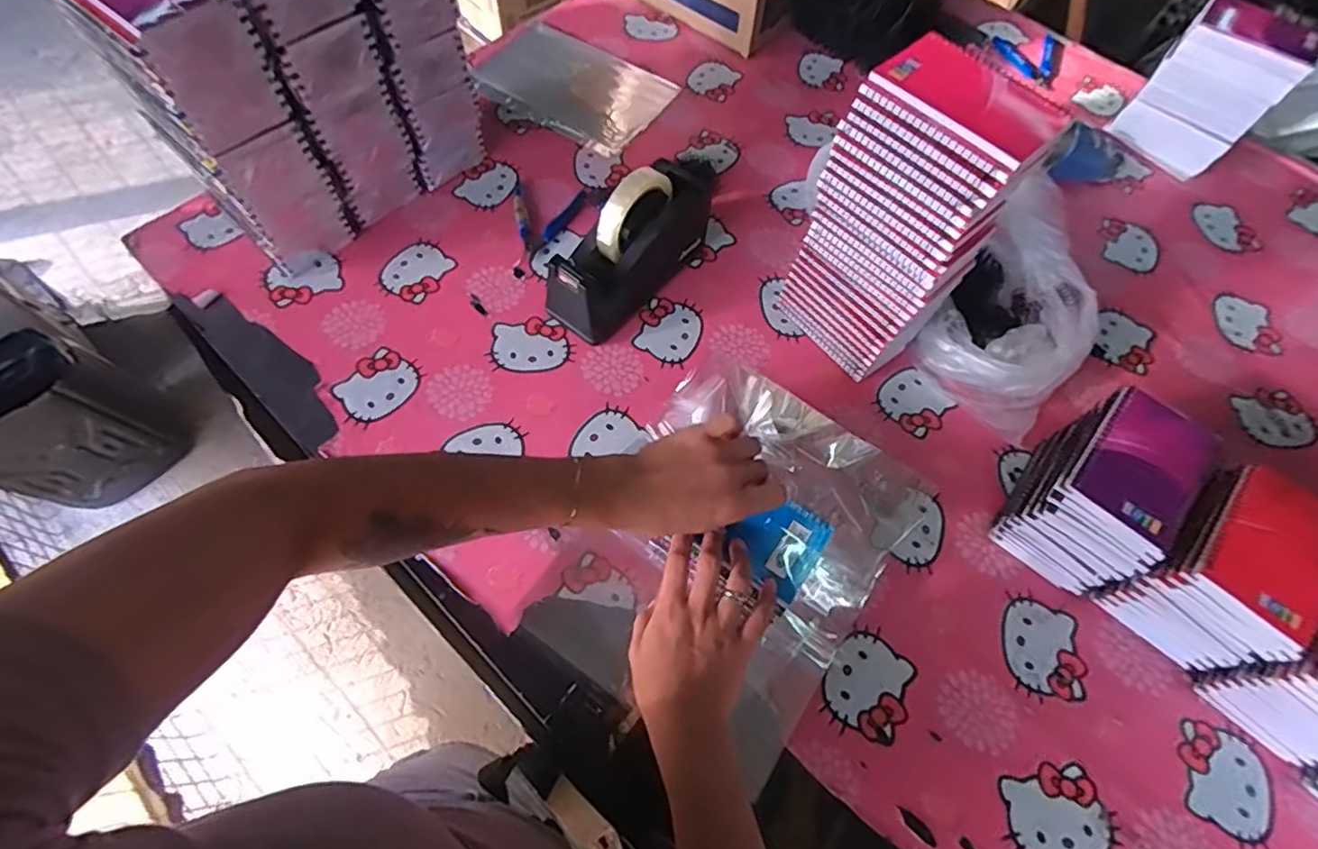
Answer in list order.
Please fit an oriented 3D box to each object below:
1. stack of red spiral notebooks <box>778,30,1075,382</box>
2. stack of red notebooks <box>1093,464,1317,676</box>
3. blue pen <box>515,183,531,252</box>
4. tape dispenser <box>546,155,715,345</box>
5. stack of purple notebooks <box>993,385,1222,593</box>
[{"bbox_3d":[0.218,-0.176,0.586,0.091,0.291,0.137,-36,70,-19],"label":"stack of red spiral notebooks"},{"bbox_3d":[0.481,0.125,0.534,0.103,0.126,0.133,38,67,15],"label":"stack of red notebooks"},{"bbox_3d":[-0.166,-0.255,0.753,0.016,0.011,0.108,-10,64,-8],"label":"blue pen"},{"bbox_3d":[-0.032,-0.200,0.673,0.080,0.128,0.229,37,67,15],"label":"tape dispenser"},{"bbox_3d":[0.400,0.063,0.557,0.100,0.128,0.137,37,67,15],"label":"stack of purple notebooks"}]

